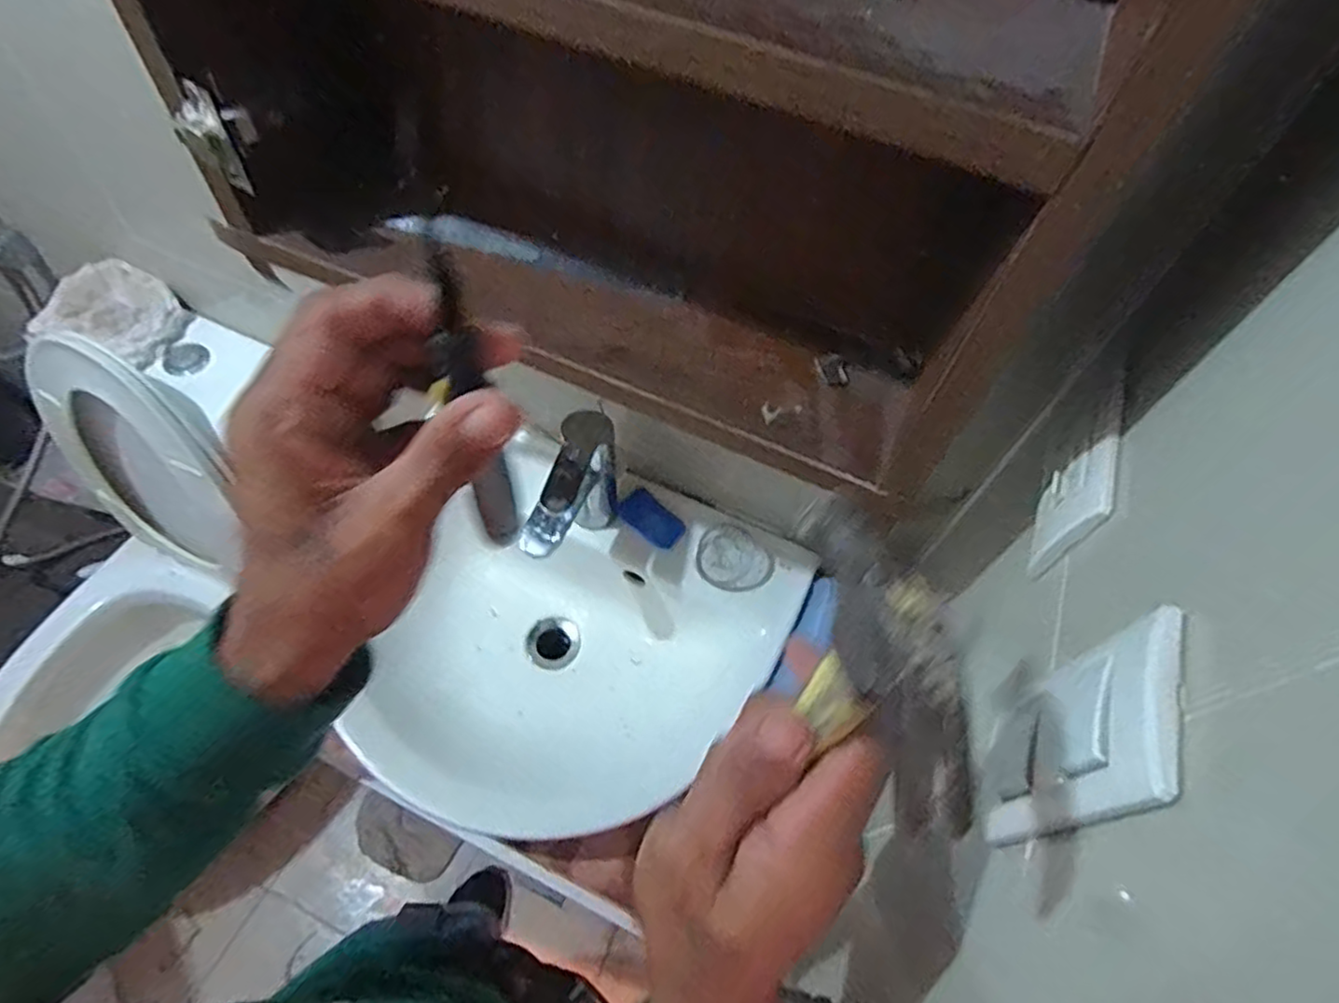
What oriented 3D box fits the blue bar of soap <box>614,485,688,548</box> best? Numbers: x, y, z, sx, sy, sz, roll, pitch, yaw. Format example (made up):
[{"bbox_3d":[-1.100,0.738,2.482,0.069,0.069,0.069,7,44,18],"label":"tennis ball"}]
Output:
[{"bbox_3d":[-0.019,0.019,0.730,0.072,0.019,0.038,35,60,17],"label":"blue bar of soap"}]

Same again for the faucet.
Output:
[{"bbox_3d":[-0.096,0.007,0.656,0.045,0.151,0.132,21,57,8],"label":"faucet"}]

